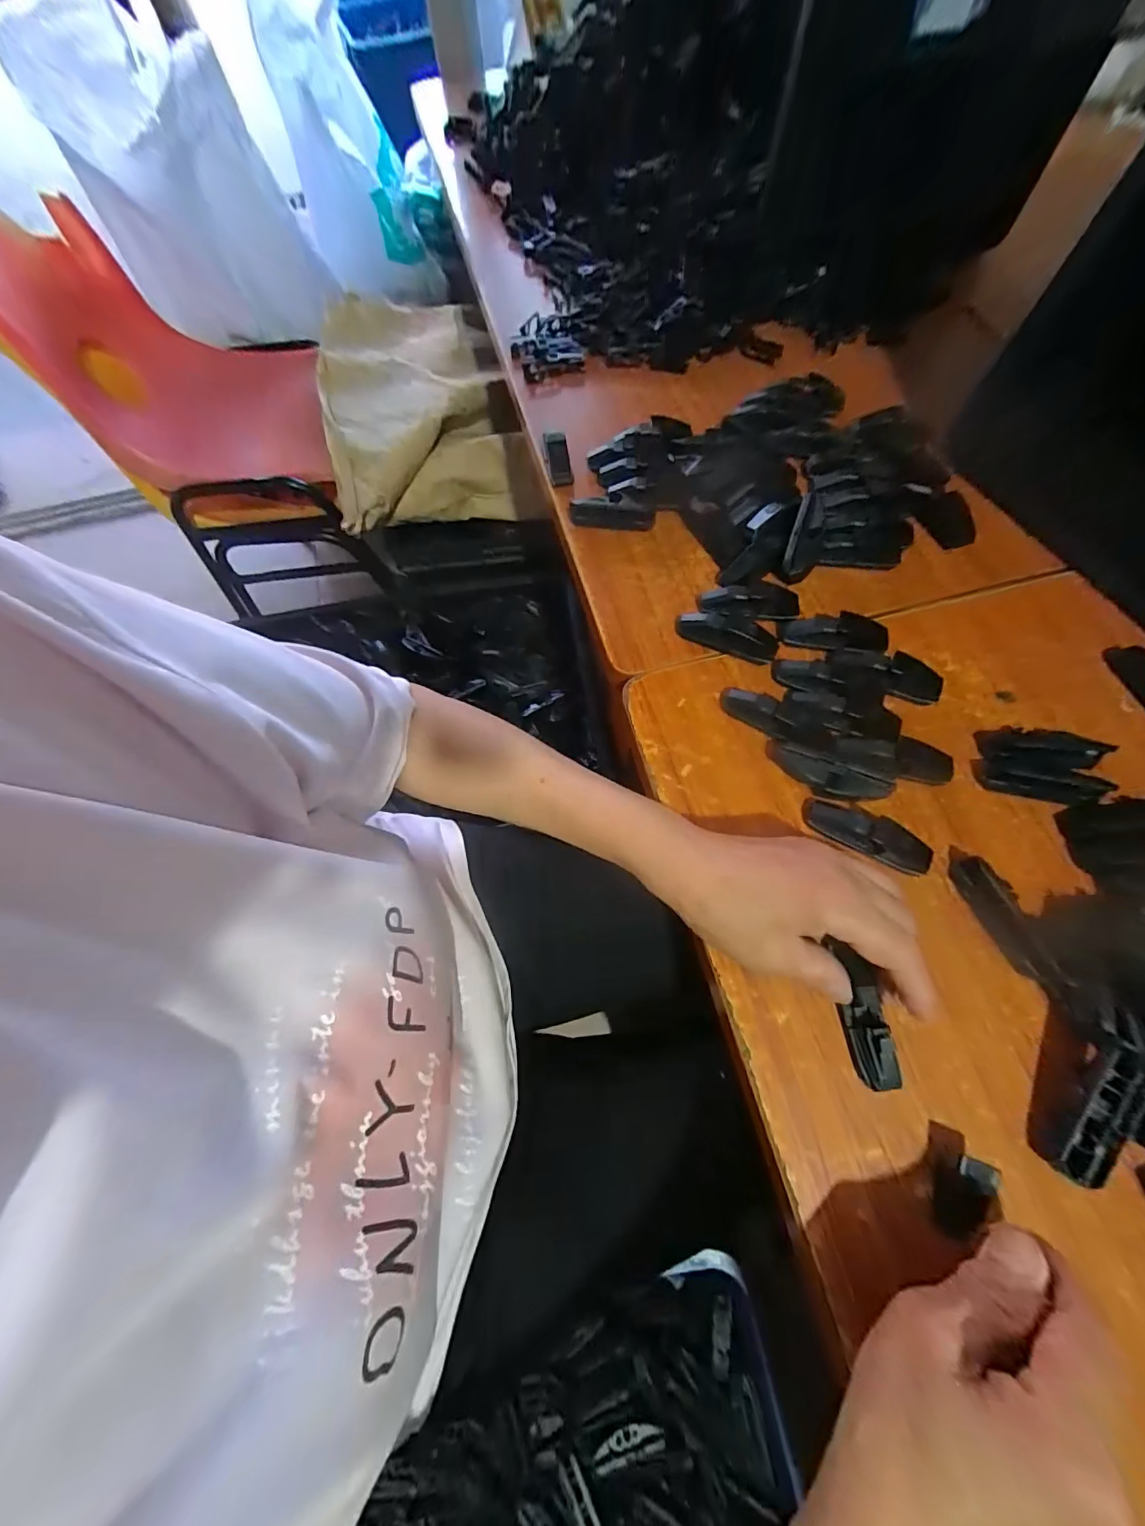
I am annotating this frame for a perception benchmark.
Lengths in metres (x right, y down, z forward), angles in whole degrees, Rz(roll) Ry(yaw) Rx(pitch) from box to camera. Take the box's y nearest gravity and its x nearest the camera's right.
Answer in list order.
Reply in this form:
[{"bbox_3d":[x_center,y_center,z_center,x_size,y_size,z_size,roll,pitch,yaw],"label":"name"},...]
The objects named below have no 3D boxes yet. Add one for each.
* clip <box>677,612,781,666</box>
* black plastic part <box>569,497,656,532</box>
[{"bbox_3d":[0.117,-0.097,0.368,0.074,0.017,0.022,23,71,11],"label":"clip"},{"bbox_3d":[0.034,-0.214,0.419,0.072,0.018,0.018,9,69,6],"label":"black plastic part"}]

